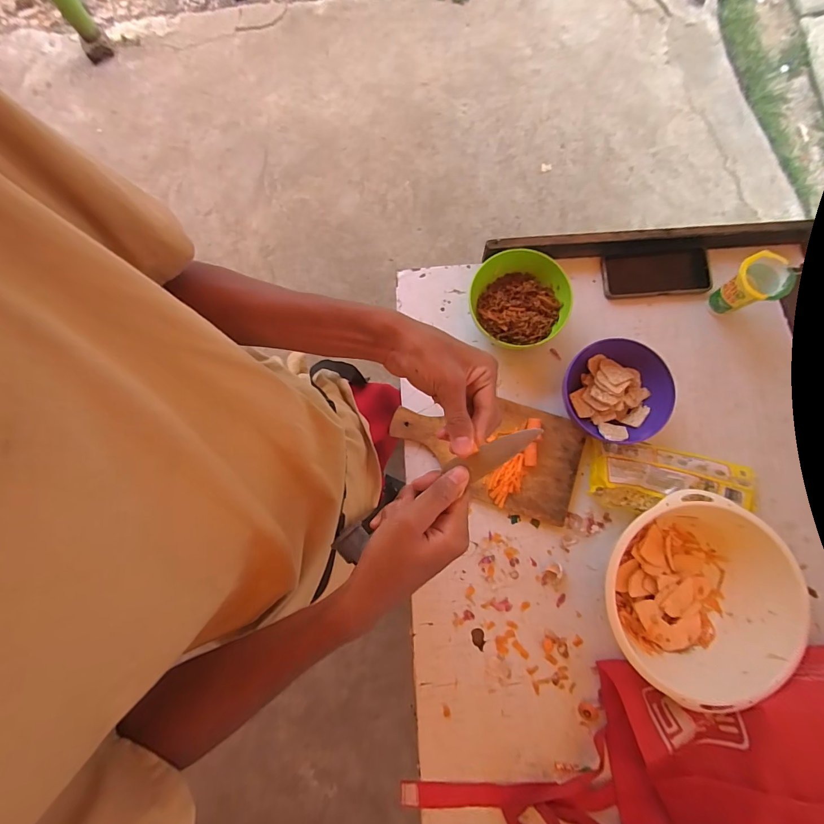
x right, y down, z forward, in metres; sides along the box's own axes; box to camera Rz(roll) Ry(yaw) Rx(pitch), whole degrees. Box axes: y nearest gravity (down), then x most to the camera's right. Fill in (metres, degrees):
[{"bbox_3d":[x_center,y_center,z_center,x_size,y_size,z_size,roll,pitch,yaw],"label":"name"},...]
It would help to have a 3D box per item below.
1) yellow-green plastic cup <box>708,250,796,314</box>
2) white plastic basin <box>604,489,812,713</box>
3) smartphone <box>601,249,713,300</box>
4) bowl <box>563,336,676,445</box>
[{"bbox_3d":[0.507,-0.187,0.595,0.061,0.097,0.070,-27,82,-2],"label":"yellow-green plastic cup"},{"bbox_3d":[0.372,0.246,0.534,0.223,0.114,0.237,0,82,2],"label":"white plastic basin"},{"bbox_3d":[0.402,-0.228,0.641,0.165,0.012,0.076,-3,81,7],"label":"smartphone"},{"bbox_3d":[0.304,-0.031,0.586,0.139,0.076,0.142,0,82,2],"label":"bowl"}]

